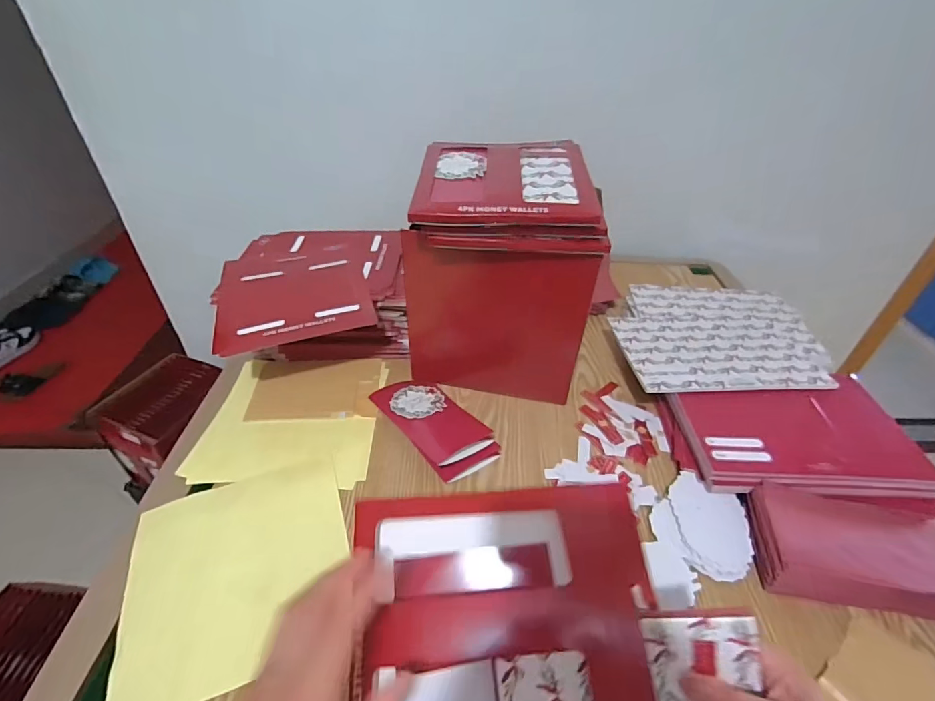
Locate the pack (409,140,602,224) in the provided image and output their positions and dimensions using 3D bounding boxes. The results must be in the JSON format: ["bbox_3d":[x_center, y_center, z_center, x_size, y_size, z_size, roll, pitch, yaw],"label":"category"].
[{"bbox_3d":[0.042,-0.199,0.517,0.191,0.013,0.179,1,48,3],"label":"pack"}]

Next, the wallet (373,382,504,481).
[{"bbox_3d":[-0.046,0.090,0.591,0.089,0.028,0.180,-27,49,-31],"label":"wallet"}]

